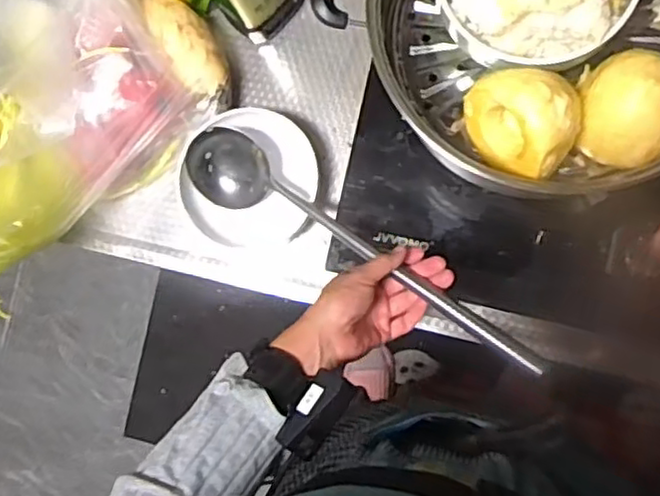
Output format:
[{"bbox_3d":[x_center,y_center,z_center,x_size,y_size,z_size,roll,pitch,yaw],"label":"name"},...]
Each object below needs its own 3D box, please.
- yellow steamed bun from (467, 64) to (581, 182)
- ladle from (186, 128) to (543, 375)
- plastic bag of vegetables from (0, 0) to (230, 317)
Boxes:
[{"bbox_3d":[0.151,-0.100,0.536,0.095,0.062,0.077,31,91,9],"label":"yellow steamed bun"},{"bbox_3d":[0.026,-0.003,0.692,0.412,0.079,0.074,31,91,24],"label":"ladle"},{"bbox_3d":[-0.324,-0.147,0.727,0.389,0.141,0.274,-45,82,3],"label":"plastic bag of vegetables"}]

